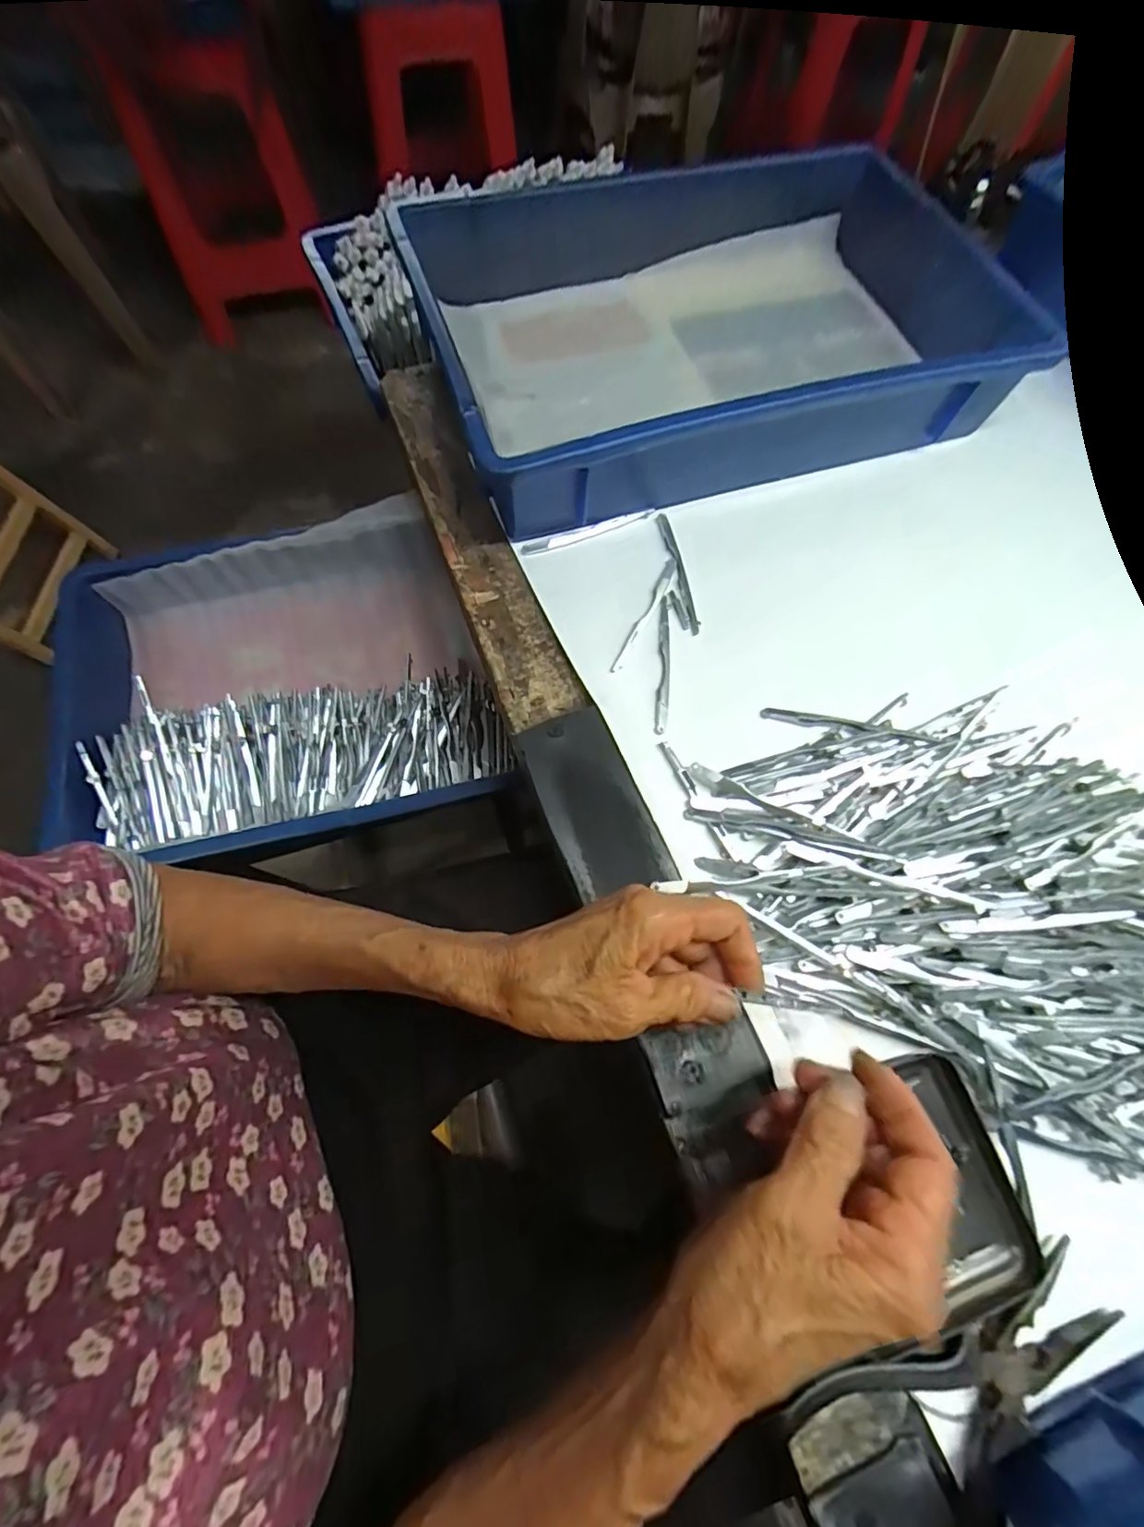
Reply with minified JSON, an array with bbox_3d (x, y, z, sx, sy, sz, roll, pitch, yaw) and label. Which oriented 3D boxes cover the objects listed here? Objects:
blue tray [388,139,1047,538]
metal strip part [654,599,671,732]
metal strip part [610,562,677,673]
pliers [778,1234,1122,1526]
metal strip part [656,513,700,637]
[{"bbox_3d":[0.090,-0.359,0.434,0.402,0.082,0.326,-19,68,-8],"label":"blue tray"},{"bbox_3d":[0.060,-0.065,0.362,0.008,0.004,0.101,5,67,3],"label":"metal strip part"},{"bbox_3d":[0.051,-0.101,0.375,0.009,0.004,0.102,24,69,10],"label":"metal strip part"},{"bbox_3d":[0.170,0.272,0.231,0.149,0.016,0.080,-25,68,-10],"label":"pliers"},{"bbox_3d":[0.075,-0.135,0.388,0.009,0.007,0.100,-11,67,-4],"label":"metal strip part"}]

